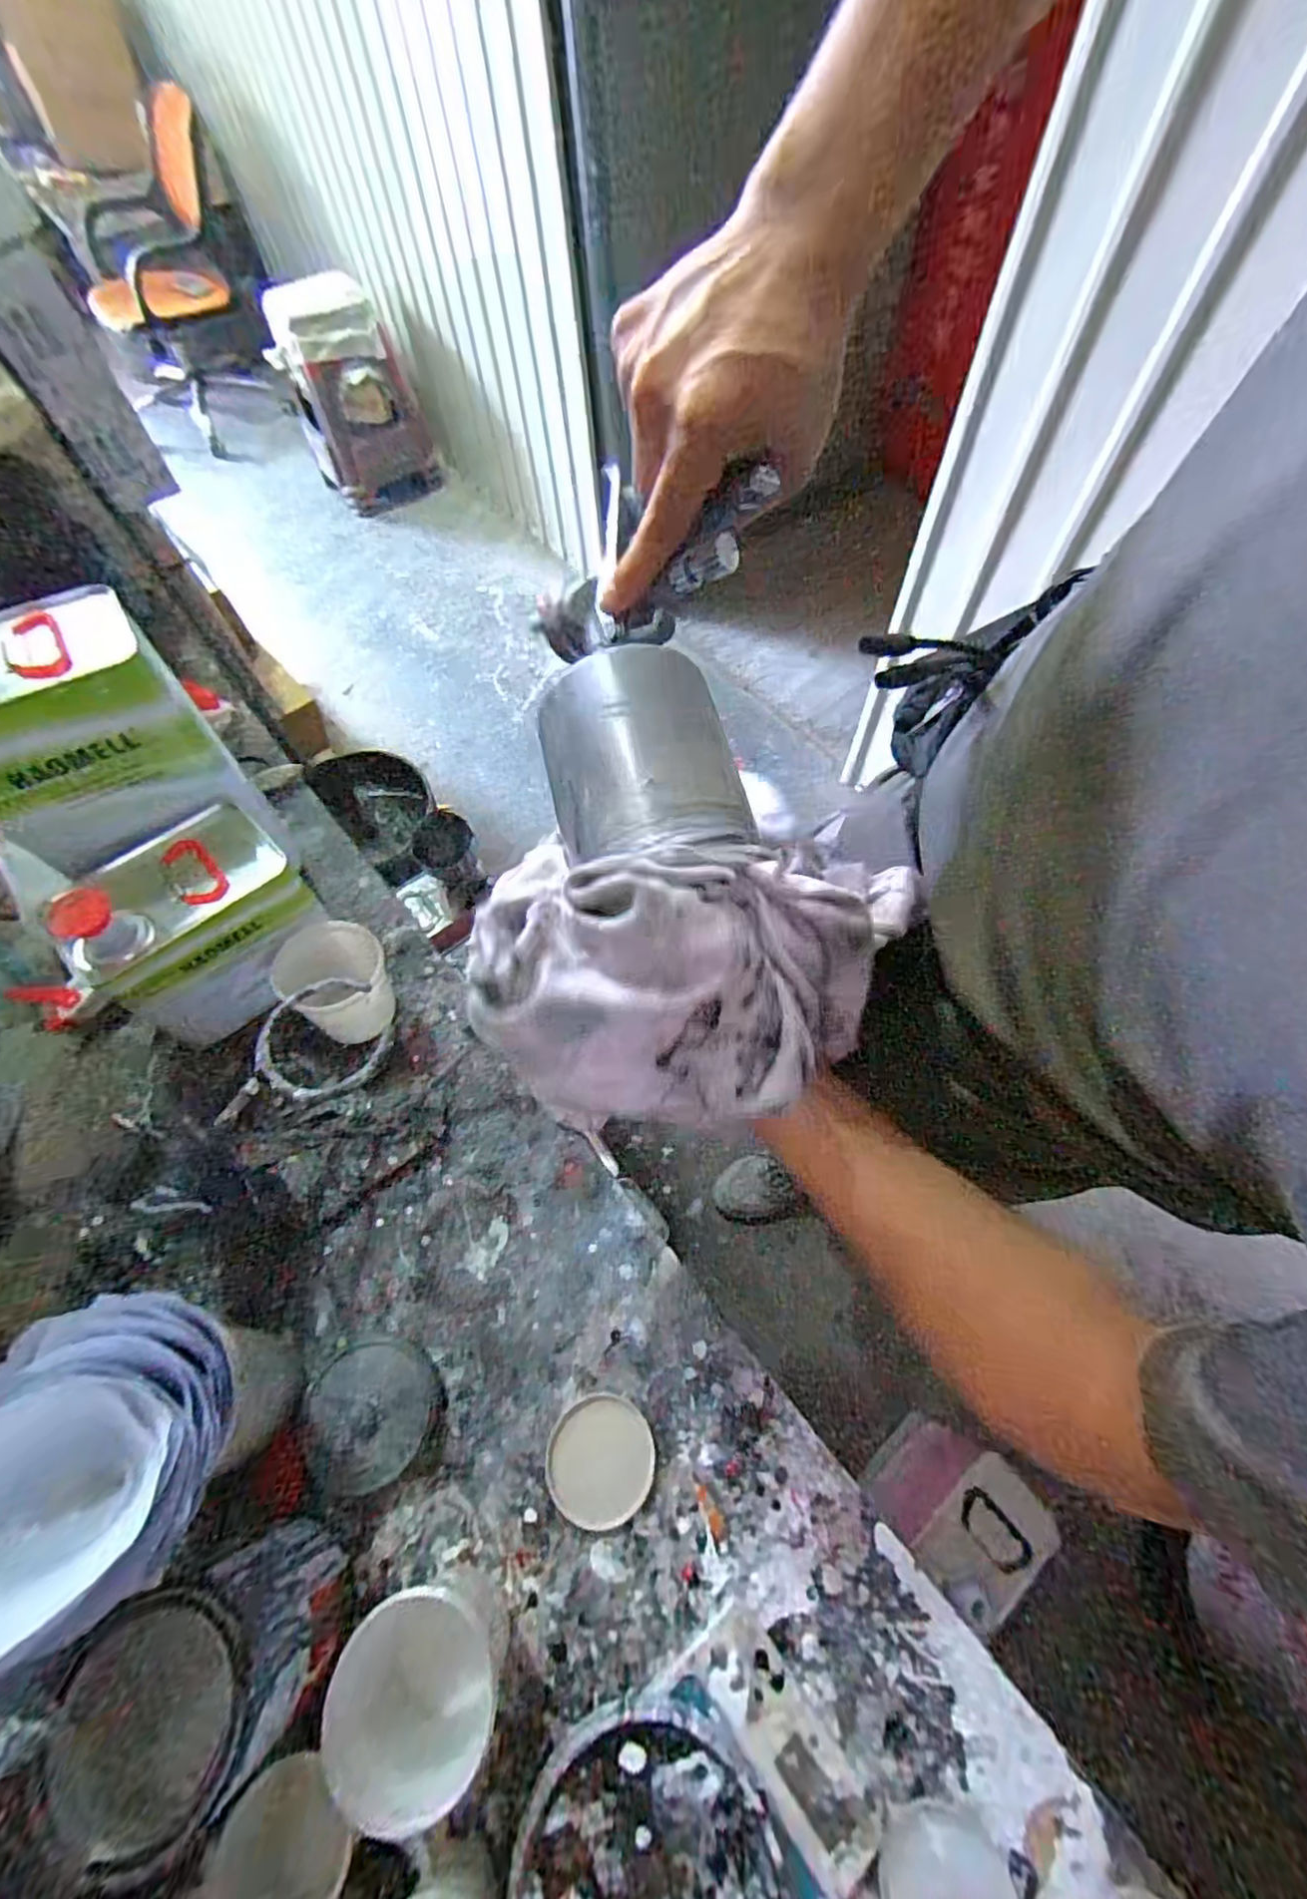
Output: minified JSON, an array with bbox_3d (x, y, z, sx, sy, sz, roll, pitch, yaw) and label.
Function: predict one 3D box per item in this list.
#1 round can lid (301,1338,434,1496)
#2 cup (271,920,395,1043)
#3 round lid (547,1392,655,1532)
[{"bbox_3d":[-0.216,0.351,0.490,0.087,0.007,0.091,8,47,-8],"label":"round can lid"},{"bbox_3d":[-0.311,0.029,0.639,0.087,0.096,0.094,-1,63,2],"label":"cup"},{"bbox_3d":[-0.040,0.385,0.487,0.080,0.011,0.078,-1,63,2],"label":"round lid"}]

